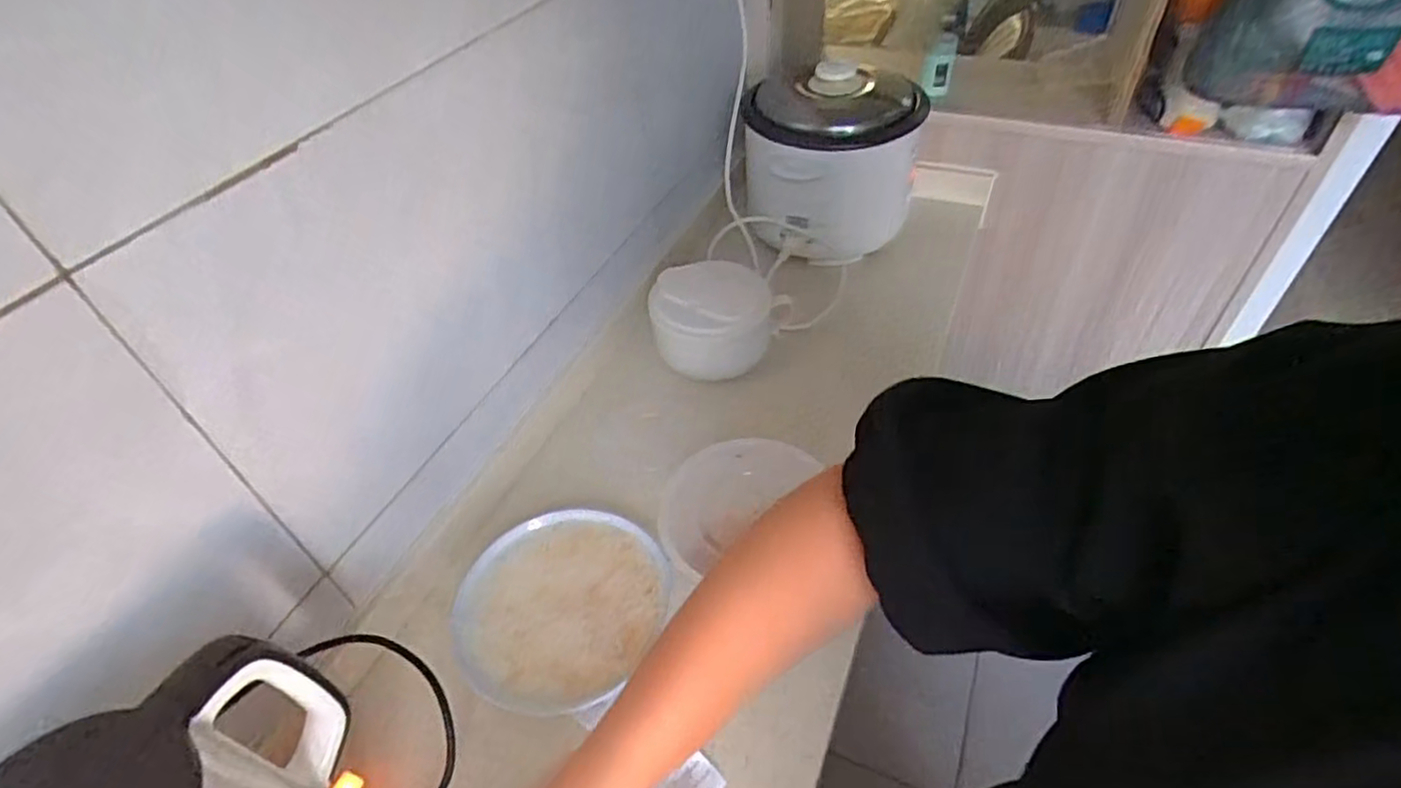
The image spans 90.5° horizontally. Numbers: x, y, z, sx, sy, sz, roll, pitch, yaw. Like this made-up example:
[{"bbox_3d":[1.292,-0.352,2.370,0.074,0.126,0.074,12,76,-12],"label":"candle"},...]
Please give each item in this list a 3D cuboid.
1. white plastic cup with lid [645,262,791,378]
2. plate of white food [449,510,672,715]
[{"bbox_3d":[0.022,-0.083,0.855,0.155,0.115,0.113,-6,46,-3],"label":"white plastic cup with lid"},{"bbox_3d":[-0.129,0.198,0.639,0.175,0.045,0.186,-2,45,2],"label":"plate of white food"}]

